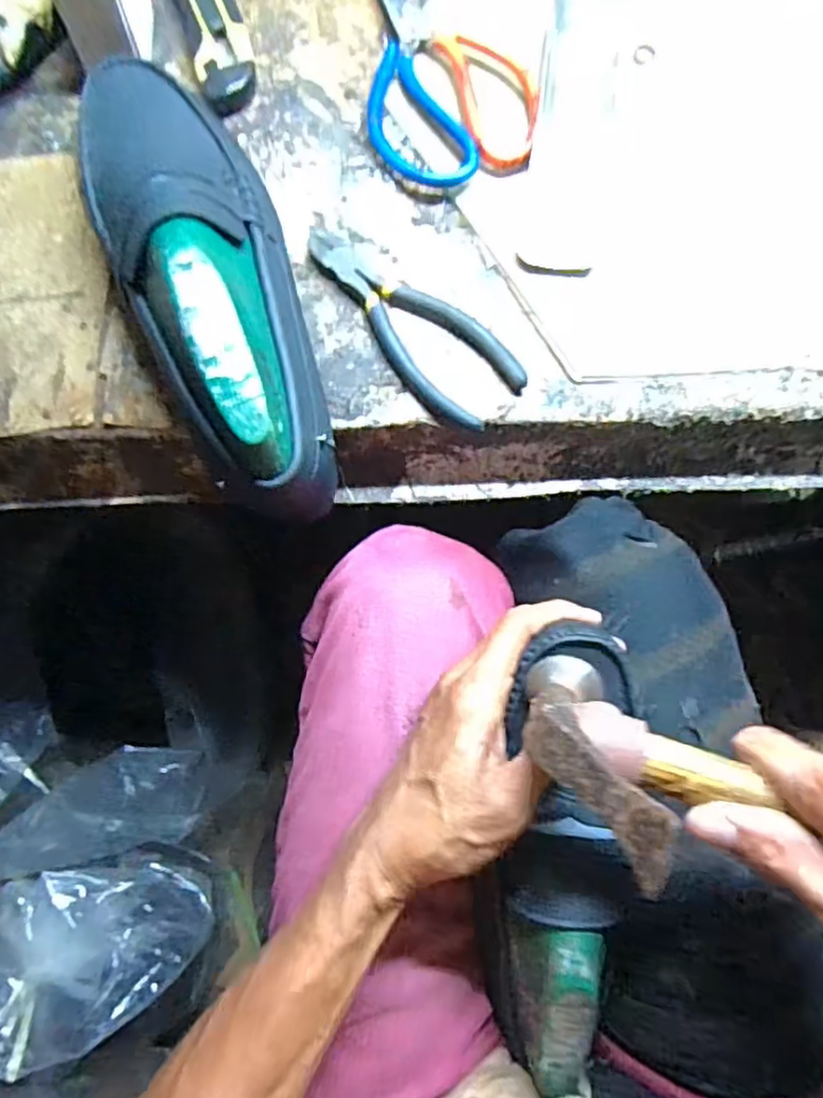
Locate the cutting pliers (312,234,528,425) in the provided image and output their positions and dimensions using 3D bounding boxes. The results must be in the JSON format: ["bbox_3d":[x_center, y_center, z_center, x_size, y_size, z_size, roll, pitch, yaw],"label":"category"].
[{"bbox_3d":[-0.003,-0.134,0.388,0.151,0.016,0.055,43,86,3],"label":"cutting pliers"}]

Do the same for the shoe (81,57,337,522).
[{"bbox_3d":[-0.110,-0.144,0.345,0.090,0.097,0.279,-19,84,-4],"label":"shoe"}]

